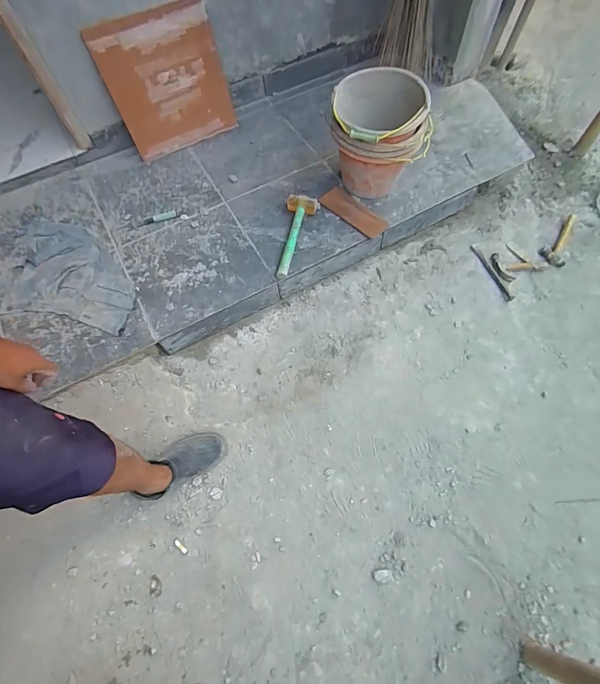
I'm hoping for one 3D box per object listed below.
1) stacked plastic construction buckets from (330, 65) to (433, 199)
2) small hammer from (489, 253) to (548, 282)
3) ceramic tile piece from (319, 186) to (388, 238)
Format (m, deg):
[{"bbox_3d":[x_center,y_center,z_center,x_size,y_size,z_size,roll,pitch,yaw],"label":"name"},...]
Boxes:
[{"bbox_3d":[0.247,-0.637,1.192,0.295,0.302,0.324,0,63,4],"label":"stacked plastic construction buckets"},{"bbox_3d":[0.792,-0.273,1.316,0.231,0.022,0.109,-9,68,-20],"label":"small hammer"},{"bbox_3d":[0.190,-0.449,1.265,0.243,0.014,0.099,41,70,18],"label":"ceramic tile piece"}]

